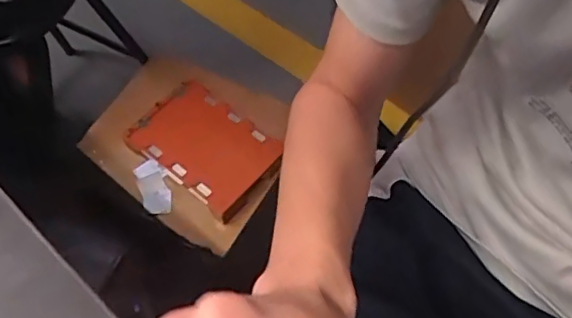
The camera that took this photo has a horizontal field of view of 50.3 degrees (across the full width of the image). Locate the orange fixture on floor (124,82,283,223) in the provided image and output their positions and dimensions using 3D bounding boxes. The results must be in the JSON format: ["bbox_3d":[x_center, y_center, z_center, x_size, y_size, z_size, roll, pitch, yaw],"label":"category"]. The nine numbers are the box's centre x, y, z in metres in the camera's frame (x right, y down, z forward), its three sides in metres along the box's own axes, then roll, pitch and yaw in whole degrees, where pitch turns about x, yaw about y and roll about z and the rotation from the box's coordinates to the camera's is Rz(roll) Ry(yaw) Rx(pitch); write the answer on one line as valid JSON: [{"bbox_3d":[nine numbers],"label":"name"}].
[{"bbox_3d":[-0.142,-0.026,1.072,0.249,0.028,0.166,33,64,20],"label":"orange fixture on floor"}]

